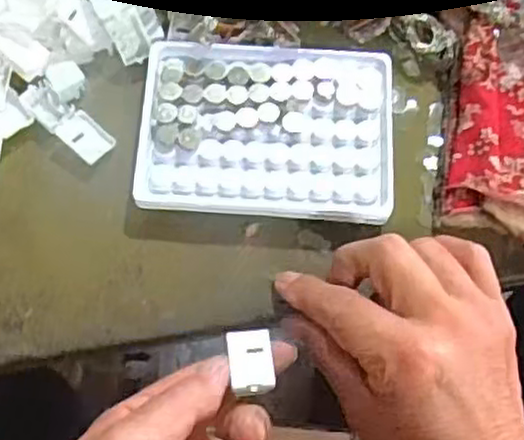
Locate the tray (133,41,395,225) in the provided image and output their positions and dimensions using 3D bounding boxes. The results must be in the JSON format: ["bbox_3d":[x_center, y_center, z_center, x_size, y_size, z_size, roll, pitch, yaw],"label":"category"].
[{"bbox_3d":[0.003,-0.049,0.376,0.128,0.012,0.093,3,70,-1],"label":"tray"}]

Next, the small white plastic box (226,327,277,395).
[{"bbox_3d":[-0.005,0.062,0.317,0.019,0.008,0.029,-6,70,-4],"label":"small white plastic box"}]

